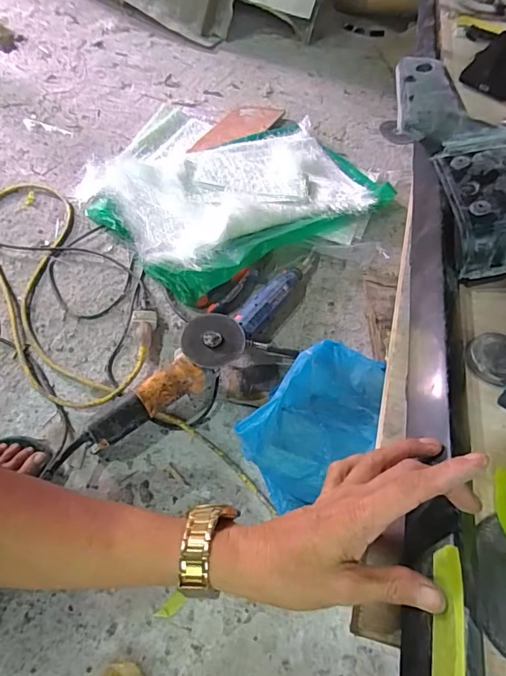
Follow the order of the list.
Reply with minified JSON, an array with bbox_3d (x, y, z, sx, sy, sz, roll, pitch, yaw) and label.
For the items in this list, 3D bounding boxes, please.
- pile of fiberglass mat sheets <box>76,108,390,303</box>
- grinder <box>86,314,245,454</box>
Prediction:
[{"bbox_3d":[-0.061,-0.379,1.065,0.628,0.059,0.540,-27,64,-20],"label":"pile of fiberglass mat sheets"},{"bbox_3d":[-0.149,0.067,0.752,0.283,0.094,0.102,-29,64,-21],"label":"grinder"}]

